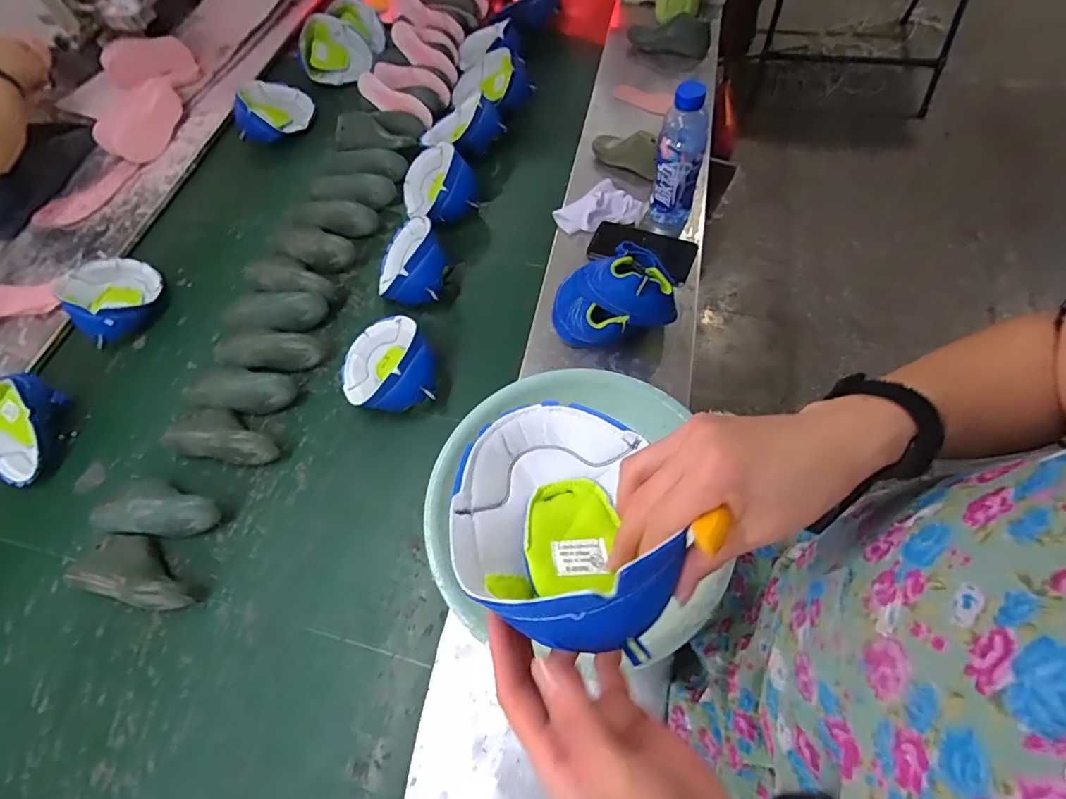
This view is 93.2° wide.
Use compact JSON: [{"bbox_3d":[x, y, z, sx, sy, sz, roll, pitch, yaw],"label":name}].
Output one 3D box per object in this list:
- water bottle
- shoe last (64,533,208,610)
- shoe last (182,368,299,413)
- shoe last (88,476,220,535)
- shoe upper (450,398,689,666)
[{"bbox_3d":[0.215,-0.350,0.751,0.070,0.224,0.054,20,65,13],"label":"water bottle"},{"bbox_3d":[-0.489,0.212,0.621,0.171,0.058,0.076,12,63,9],"label":"shoe last"},{"bbox_3d":[-0.429,-0.014,0.739,0.166,0.051,0.050,3,62,4],"label":"shoe last"},{"bbox_3d":[-0.494,0.137,0.664,0.179,0.055,0.077,4,63,4],"label":"shoe last"},{"bbox_3d":[0.017,0.065,0.315,0.133,0.084,0.155,8,64,7],"label":"shoe upper"}]

